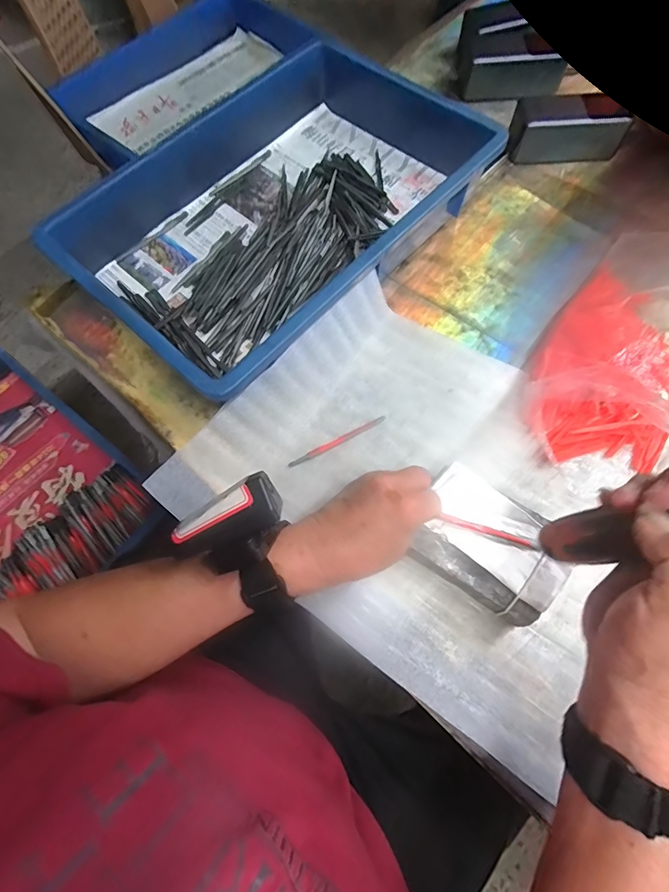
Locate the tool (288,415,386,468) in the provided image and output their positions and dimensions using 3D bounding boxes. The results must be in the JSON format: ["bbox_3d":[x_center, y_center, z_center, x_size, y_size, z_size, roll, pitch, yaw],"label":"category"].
[{"bbox_3d":[0.003,-0.004,0.420,0.103,0.007,0.007,-28,71,-9],"label":"tool"}]

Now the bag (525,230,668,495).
[{"bbox_3d":[0.286,-0.096,0.399,0.147,0.091,0.279,38,75,14],"label":"bag"}]

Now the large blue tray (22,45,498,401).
[{"bbox_3d":[-0.057,-0.263,0.479,0.281,0.071,0.429,41,75,15],"label":"large blue tray"}]

